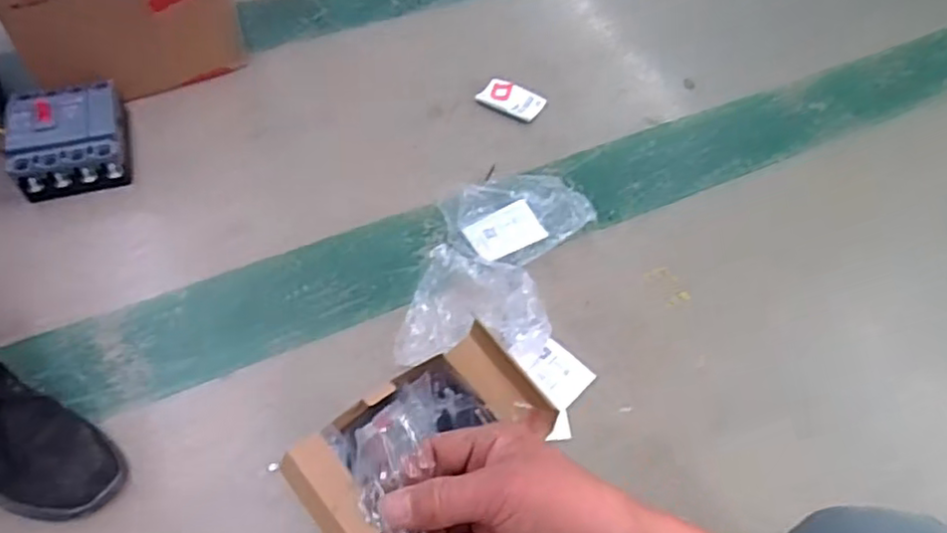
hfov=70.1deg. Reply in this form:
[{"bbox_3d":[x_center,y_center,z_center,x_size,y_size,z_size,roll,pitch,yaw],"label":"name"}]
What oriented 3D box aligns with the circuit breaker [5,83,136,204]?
[{"bbox_3d":[-0.590,-0.194,0.988,0.149,0.090,0.167,-14,58,-12],"label":"circuit breaker"}]

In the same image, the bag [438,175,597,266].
[{"bbox_3d":[0.058,-0.072,0.989,0.205,0.038,0.149,-19,59,-16],"label":"bag"}]

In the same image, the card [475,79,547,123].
[{"bbox_3d":[0.067,-0.288,1.164,0.109,0.009,0.065,29,59,15],"label":"card"}]

